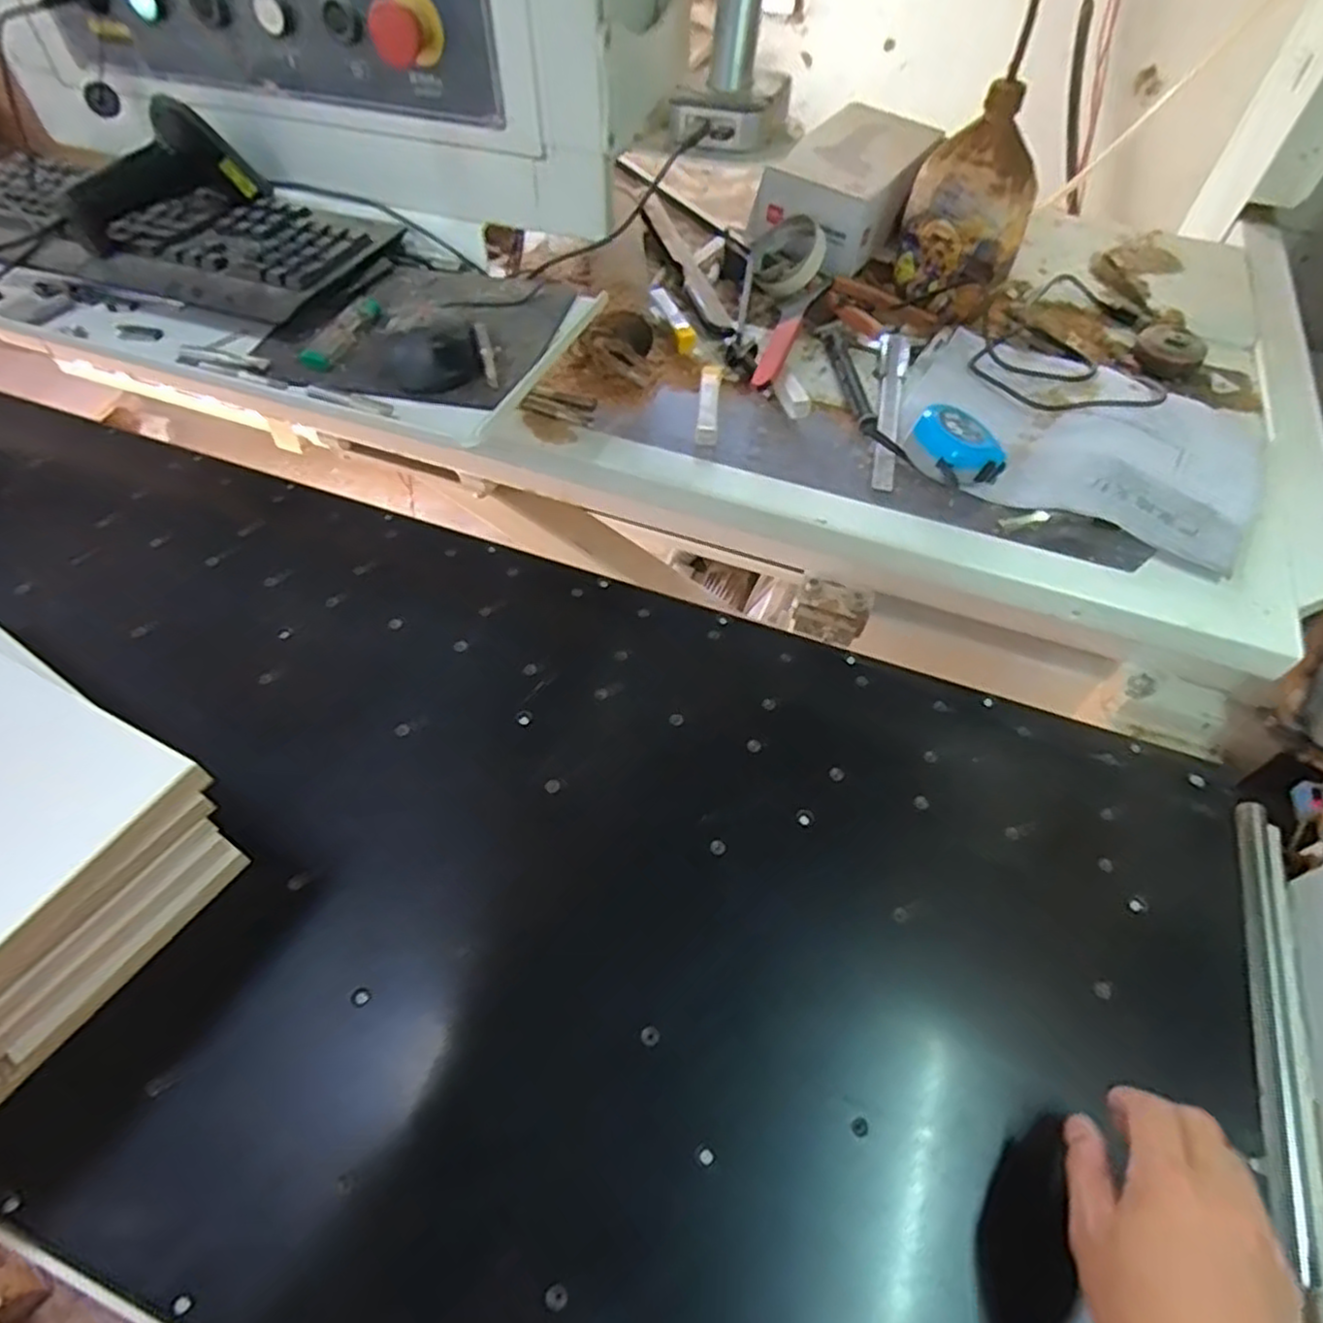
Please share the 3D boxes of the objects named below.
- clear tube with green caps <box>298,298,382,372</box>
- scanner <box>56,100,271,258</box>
[{"bbox_3d":[-0.246,-0.256,0.570,0.018,0.018,0.093,19,56,11],"label":"clear tube with green caps"},{"bbox_3d":[-0.435,-0.408,0.631,0.155,0.086,0.090,-26,58,1],"label":"scanner"}]

